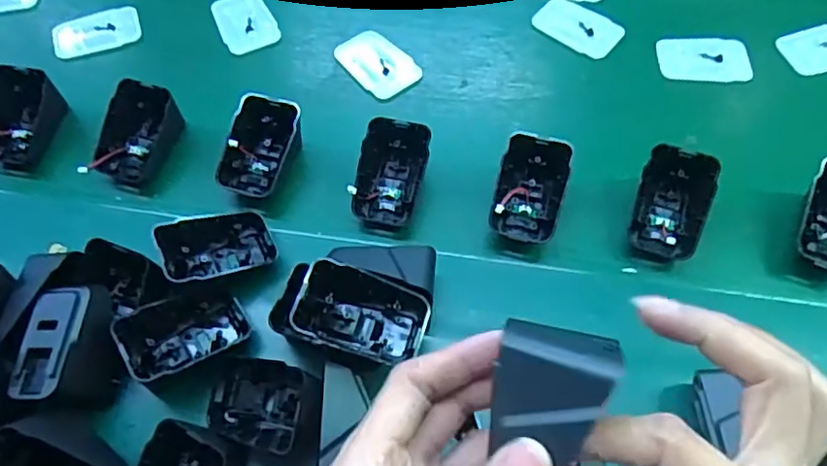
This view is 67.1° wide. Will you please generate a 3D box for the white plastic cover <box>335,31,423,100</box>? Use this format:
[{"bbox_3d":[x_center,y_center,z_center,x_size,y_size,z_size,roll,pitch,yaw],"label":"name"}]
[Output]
[{"bbox_3d":[-0.030,-0.136,0.501,0.045,0.007,0.069,-39,66,-18],"label":"white plastic cover"}]

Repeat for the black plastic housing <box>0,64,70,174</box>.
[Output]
[{"bbox_3d":[-0.290,-0.083,0.455,0.050,0.040,0.063,8,61,6],"label":"black plastic housing"}]

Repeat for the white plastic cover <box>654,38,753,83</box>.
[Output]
[{"bbox_3d":[0.230,-0.138,0.495,0.069,0.007,0.045,4,61,4],"label":"white plastic cover"}]

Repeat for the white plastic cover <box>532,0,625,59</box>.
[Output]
[{"bbox_3d":[0.137,-0.172,0.519,0.050,0.004,0.073,-41,67,-19],"label":"white plastic cover"}]

